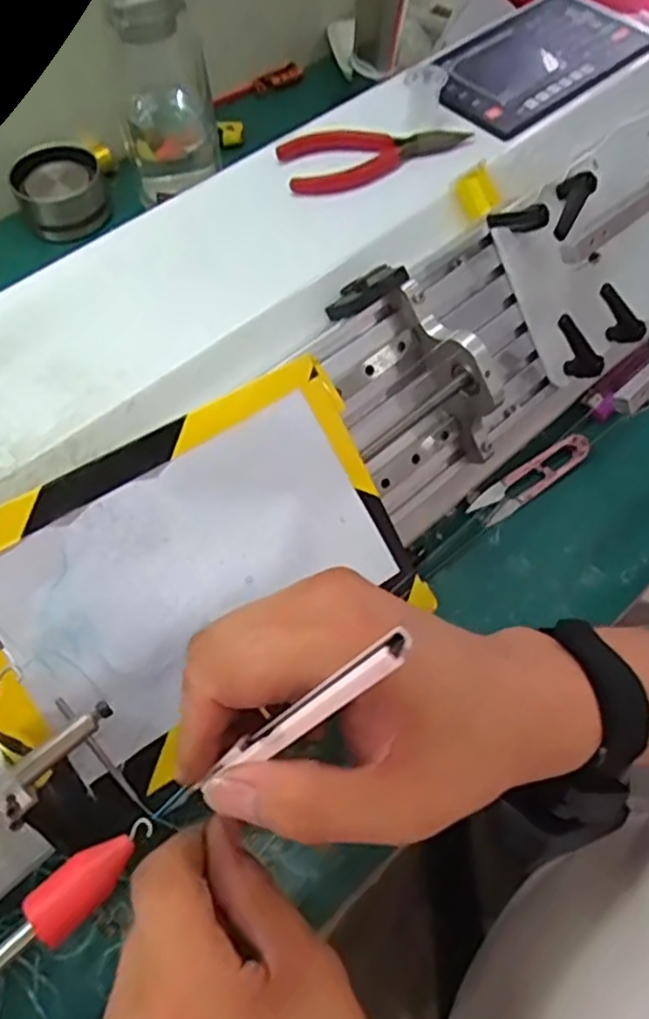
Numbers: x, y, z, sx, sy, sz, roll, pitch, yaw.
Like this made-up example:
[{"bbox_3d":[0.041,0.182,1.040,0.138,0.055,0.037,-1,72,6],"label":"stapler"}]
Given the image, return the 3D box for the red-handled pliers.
[{"bbox_3d":[0.033,-0.222,0.439,0.118,0.012,0.041,-11,61,-6],"label":"red-handled pliers"}]

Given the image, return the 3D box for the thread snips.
[{"bbox_3d":[0.141,-0.022,0.475,0.096,0.014,0.023,-32,66,-17],"label":"thread snips"}]

